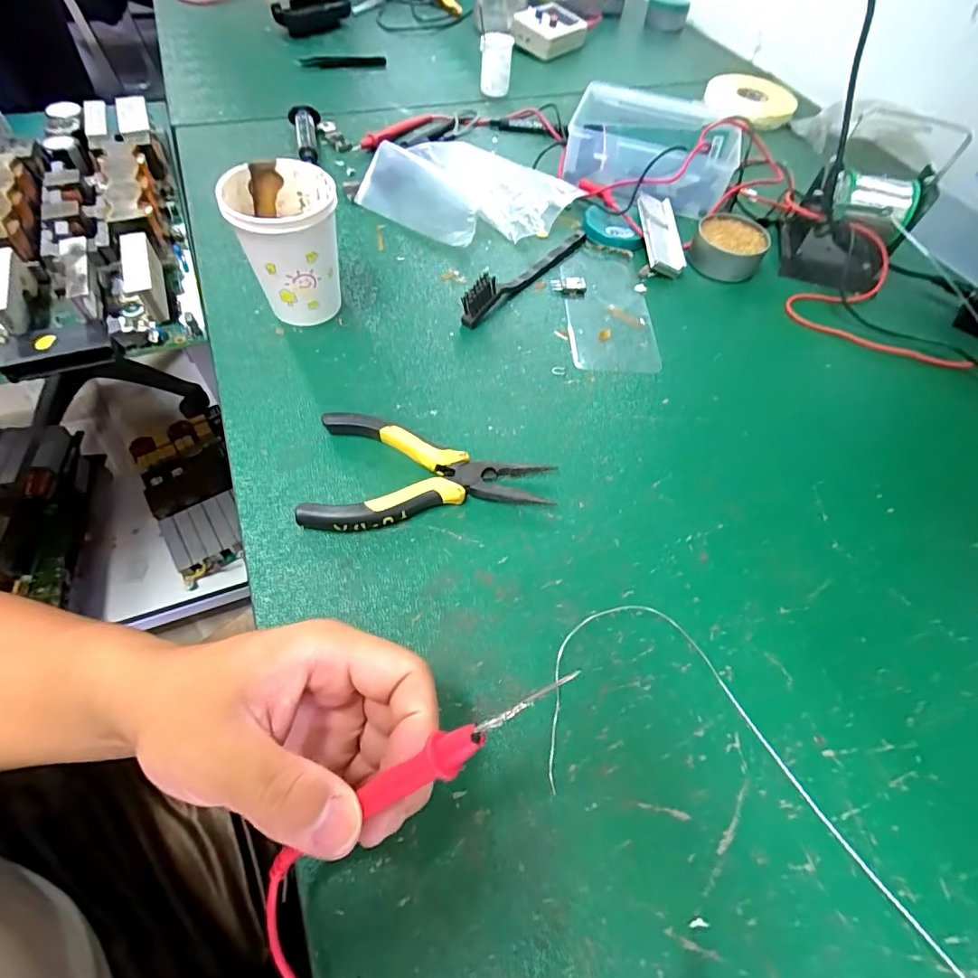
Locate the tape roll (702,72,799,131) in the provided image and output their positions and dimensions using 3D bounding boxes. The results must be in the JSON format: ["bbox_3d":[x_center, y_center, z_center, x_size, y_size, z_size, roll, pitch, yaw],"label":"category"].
[{"bbox_3d":[0.338,-0.505,0.653,0.112,0.018,0.112,2,59,-3],"label":"tape roll"}]

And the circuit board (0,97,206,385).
[{"bbox_3d":[-0.365,-0.232,0.417,0.190,0.039,0.375,-18,62,-15],"label":"circuit board"}]

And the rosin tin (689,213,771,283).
[{"bbox_3d":[0.221,-0.224,0.467,0.061,0.029,0.059,2,59,-3],"label":"rosin tin"}]

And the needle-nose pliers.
[{"bbox_3d":[-0.041,-0.015,0.322,0.148,0.018,0.078,-5,59,-8],"label":"needle-nose pliers"}]

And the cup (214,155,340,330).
[{"bbox_3d":[-0.141,-0.172,0.367,0.067,0.094,0.072,2,59,-3],"label":"cup"}]

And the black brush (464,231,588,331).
[{"bbox_3d":[0.036,-0.189,0.425,0.014,0.033,0.162,38,63,17],"label":"black brush"}]

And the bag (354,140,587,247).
[{"bbox_3d":[-0.020,-0.289,0.484,0.171,0.031,0.139,32,61,14],"label":"bag"}]

